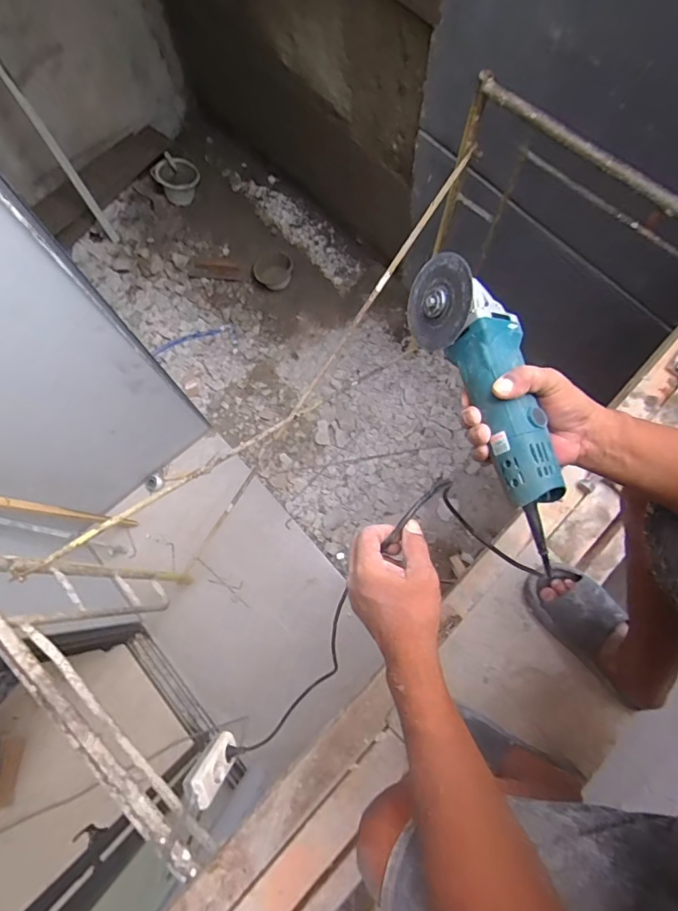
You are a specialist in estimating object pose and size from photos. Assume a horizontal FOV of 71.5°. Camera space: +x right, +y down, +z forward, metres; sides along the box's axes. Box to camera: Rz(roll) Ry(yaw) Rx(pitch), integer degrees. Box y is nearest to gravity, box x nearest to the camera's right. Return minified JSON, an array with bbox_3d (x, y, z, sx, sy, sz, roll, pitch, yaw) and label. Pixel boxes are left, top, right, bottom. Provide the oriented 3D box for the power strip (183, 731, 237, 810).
[{"bbox_3d":[-0.251,0.615,0.934,0.060,0.145,0.030,21,112,8],"label":"power strip"}]

